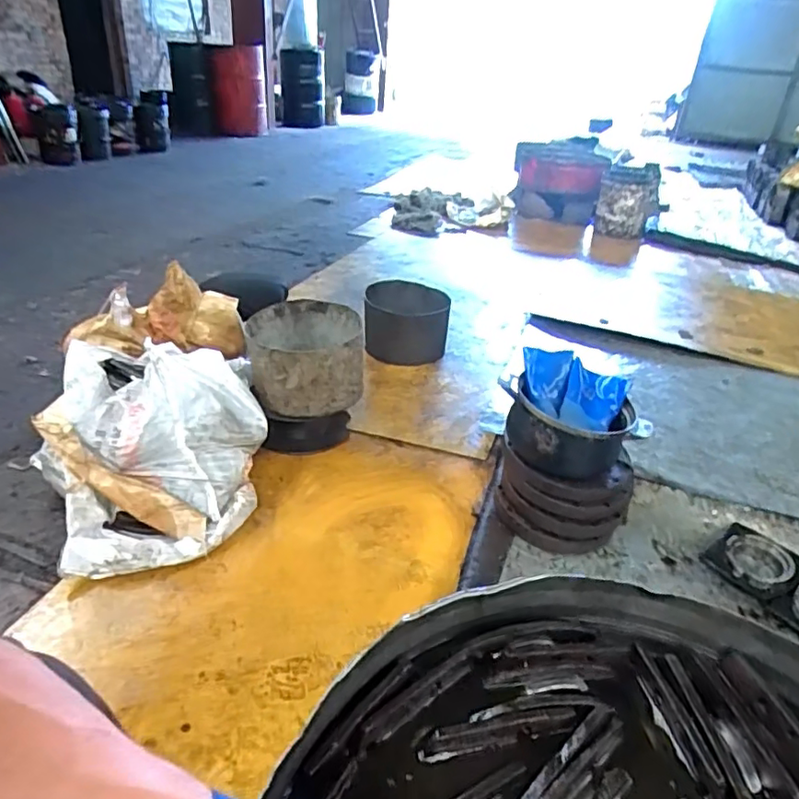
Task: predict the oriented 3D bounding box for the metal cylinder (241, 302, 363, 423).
[{"bbox_3d":[-0.234,-0.103,1.481,0.272,0.178,0.270,-2,31,-10],"label":"metal cylinder"}]

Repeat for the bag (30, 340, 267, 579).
[{"bbox_3d":[-0.485,0.105,1.212,0.439,0.313,0.370,-13,34,-21],"label":"bag"}]

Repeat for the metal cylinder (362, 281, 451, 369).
[{"bbox_3d":[0.021,-0.256,1.918,0.256,0.190,0.272,4,31,-2],"label":"metal cylinder"}]

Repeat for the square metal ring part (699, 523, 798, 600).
[{"bbox_3d":[0.683,0.312,1.155,0.136,0.035,0.150,-25,40,-35],"label":"square metal ring part"}]

